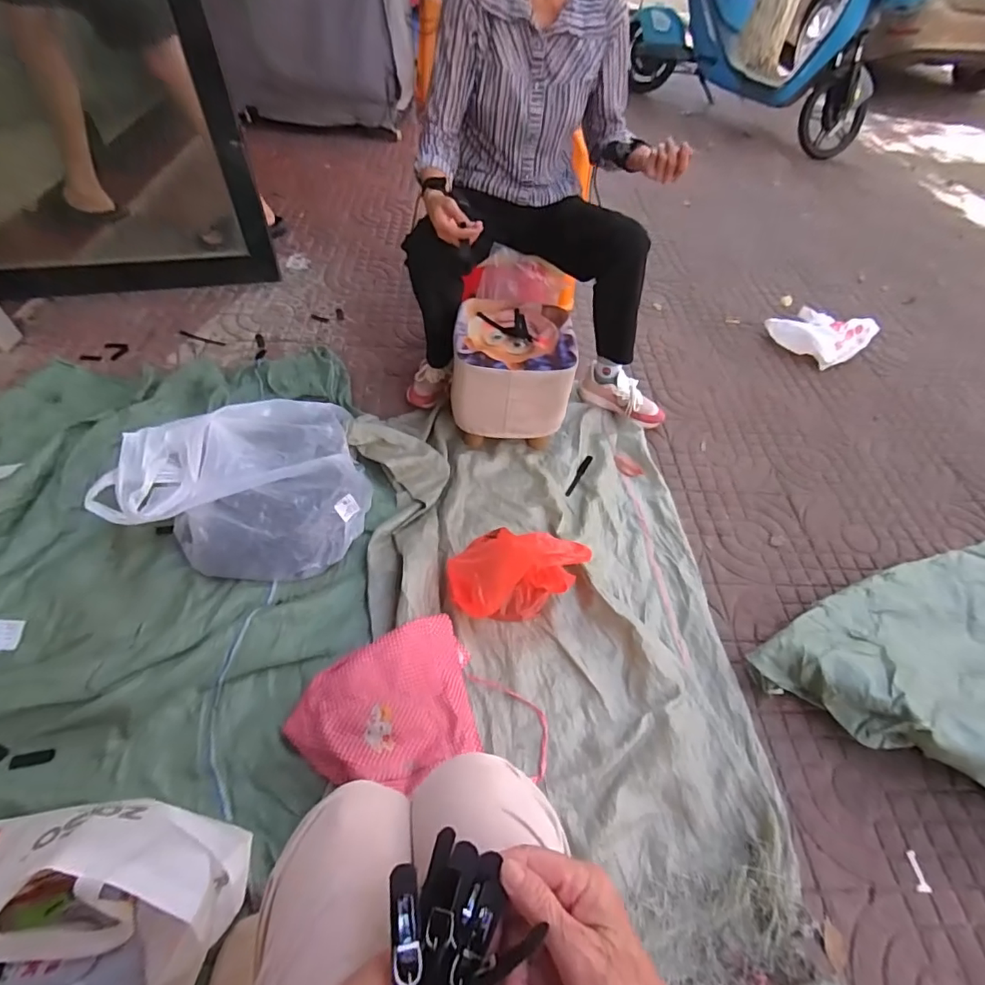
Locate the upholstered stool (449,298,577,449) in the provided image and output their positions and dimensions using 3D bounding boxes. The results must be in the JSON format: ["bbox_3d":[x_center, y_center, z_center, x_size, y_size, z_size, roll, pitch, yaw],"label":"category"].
[{"bbox_3d":[0.038,-0.260,1.157,0.242,0.230,0.261,1,51,-2],"label":"upholstered stool"}]

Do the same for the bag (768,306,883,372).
[{"bbox_3d":[0.990,-0.493,1.556,0.199,0.097,0.244,-25,58,-22],"label":"bag"}]

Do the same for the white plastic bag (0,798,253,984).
[{"bbox_3d":[-0.430,0.484,0.550,0.273,0.253,0.278,-11,53,-12],"label":"white plastic bag"}]

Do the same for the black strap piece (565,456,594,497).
[{"bbox_3d":[0.197,-0.040,1.168,0.017,0.008,0.134,27,55,15],"label":"black strap piece"}]

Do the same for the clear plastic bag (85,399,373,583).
[{"bbox_3d":[-0.462,-0.029,0.981,0.425,0.171,0.345,5,51,1],"label":"clear plastic bag"}]

